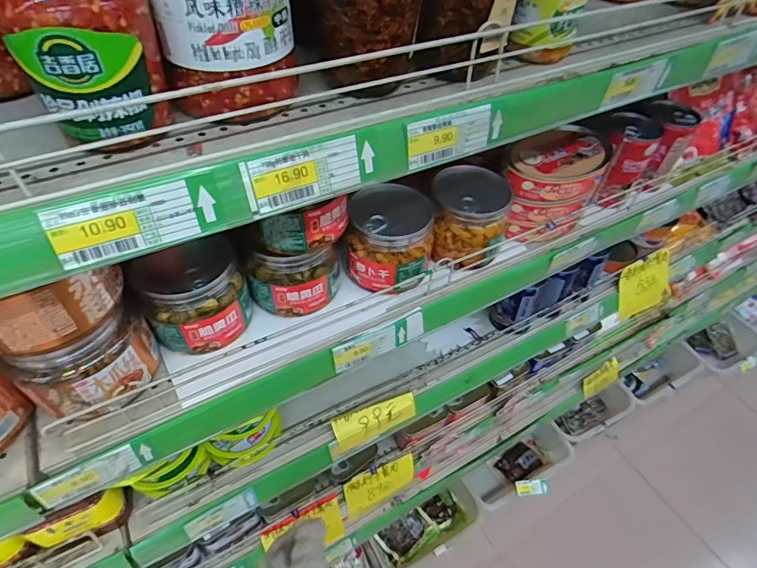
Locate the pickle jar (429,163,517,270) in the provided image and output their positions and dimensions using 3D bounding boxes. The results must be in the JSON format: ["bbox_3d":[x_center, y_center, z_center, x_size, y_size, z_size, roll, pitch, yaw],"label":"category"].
[{"bbox_3d":[0.113,-0.081,0.574,0.093,0.086,0.096,1,48,-1],"label":"pickle jar"}]

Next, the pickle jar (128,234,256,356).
[{"bbox_3d":[-0.192,0.003,0.482,0.097,0.084,0.107,-22,52,-21],"label":"pickle jar"}]

